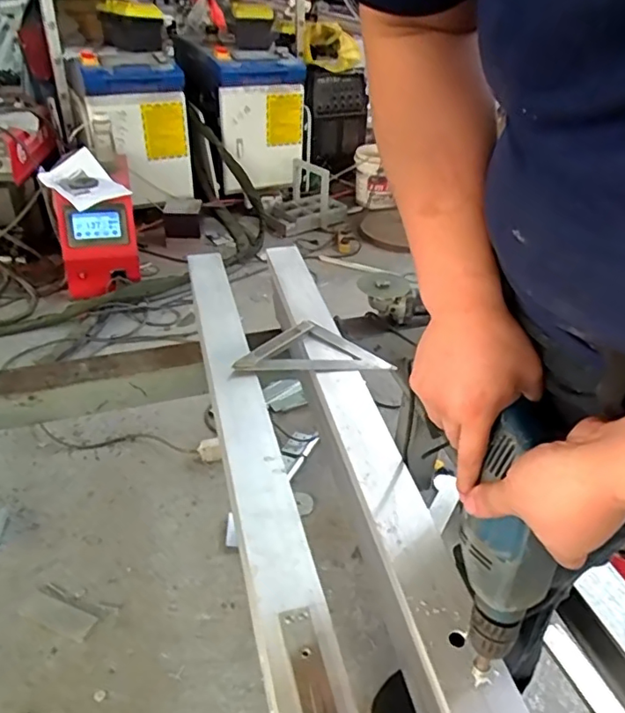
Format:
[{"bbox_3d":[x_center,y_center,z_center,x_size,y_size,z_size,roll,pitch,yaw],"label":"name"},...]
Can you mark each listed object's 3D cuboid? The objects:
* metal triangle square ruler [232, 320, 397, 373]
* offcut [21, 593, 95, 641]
[{"bbox_3d":[0.001,-0.019,0.939,0.246,0.022,0.120,-2,36,-4],"label":"metal triangle square ruler"},{"bbox_3d":[-0.505,0.513,1.120,0.157,0.007,0.061,13,31,16],"label":"offcut"}]

